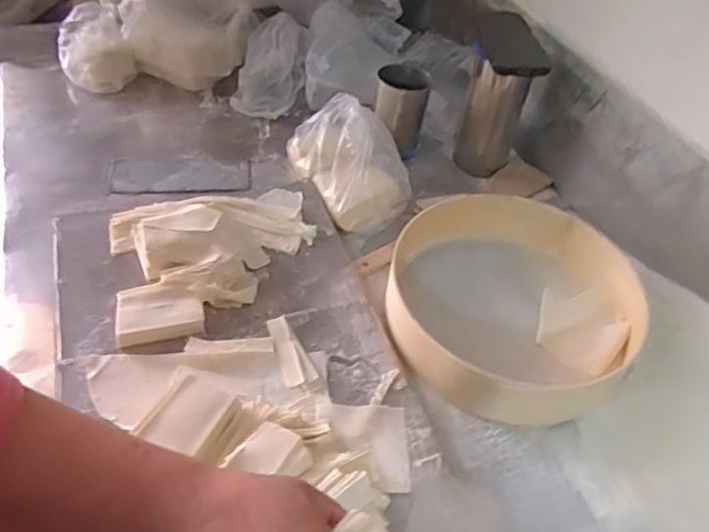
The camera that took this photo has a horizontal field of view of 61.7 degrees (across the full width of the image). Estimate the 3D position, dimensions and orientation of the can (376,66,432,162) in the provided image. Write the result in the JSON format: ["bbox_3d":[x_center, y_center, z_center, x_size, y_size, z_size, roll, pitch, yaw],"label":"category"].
[{"bbox_3d":[0.075,-0.246,0.931,0.079,0.115,0.079,3,49,-4],"label":"can"}]

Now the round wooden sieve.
[{"bbox_3d":[0.196,0.043,0.729,0.301,0.083,0.307,3,49,-4],"label":"round wooden sieve"}]

